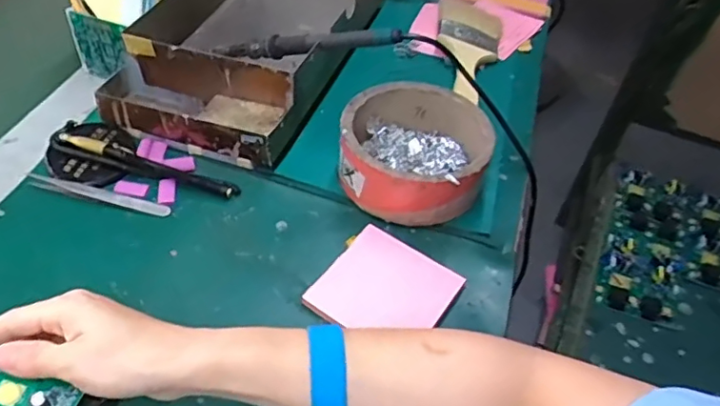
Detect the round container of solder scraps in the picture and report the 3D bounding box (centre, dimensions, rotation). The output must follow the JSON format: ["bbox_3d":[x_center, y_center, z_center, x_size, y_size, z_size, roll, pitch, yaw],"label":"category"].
[{"bbox_3d":[0.045,-0.043,0.477,0.116,0.055,0.117,3,47,-3],"label":"round container of solder scraps"}]

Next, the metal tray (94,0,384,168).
[{"bbox_3d":[-0.095,-0.180,0.580,0.179,0.070,0.347,18,48,11],"label":"metal tray"}]

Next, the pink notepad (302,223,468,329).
[{"bbox_3d":[0.017,0.062,0.419,0.087,0.008,0.088,31,52,21],"label":"pink notepad"}]

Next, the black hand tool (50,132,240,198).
[{"bbox_3d":[-0.175,-0.031,0.470,0.154,0.018,0.017,13,47,6],"label":"black hand tool"}]

